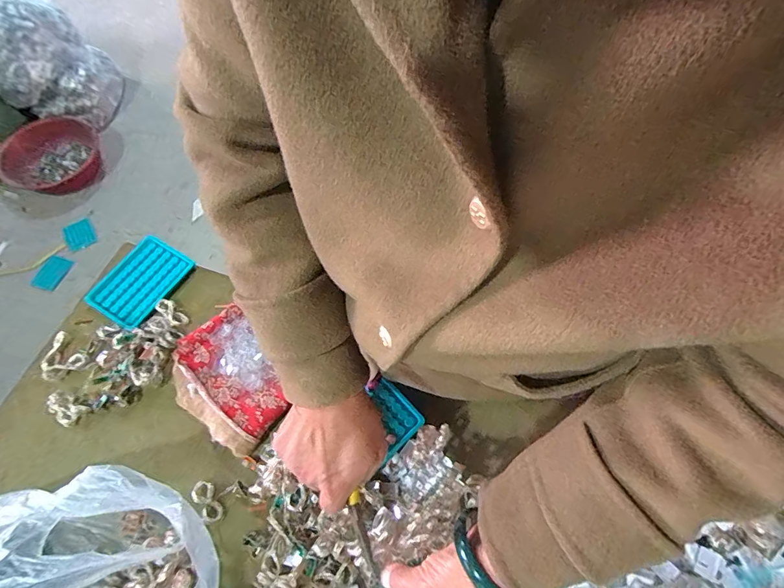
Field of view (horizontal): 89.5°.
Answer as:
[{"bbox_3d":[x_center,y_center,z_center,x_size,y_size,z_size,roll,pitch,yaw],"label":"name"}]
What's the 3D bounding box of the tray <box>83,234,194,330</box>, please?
[{"bbox_3d":[-0.371,-0.020,0.584,0.098,0.011,0.129,26,66,13],"label":"tray"}]

